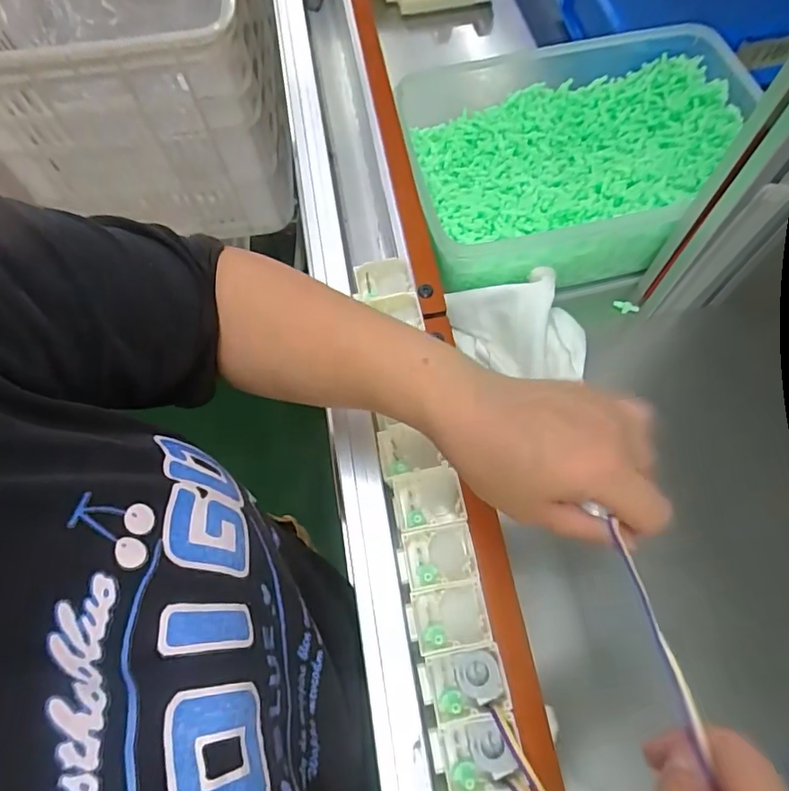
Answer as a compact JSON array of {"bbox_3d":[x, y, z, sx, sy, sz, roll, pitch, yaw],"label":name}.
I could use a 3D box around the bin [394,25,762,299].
[{"bbox_3d":[0.200,-0.246,0.561,0.368,0.096,0.245,-15,67,-4],"label":"bin"}]

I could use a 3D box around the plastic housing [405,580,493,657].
[{"bbox_3d":[0.033,0.137,0.321,0.048,0.031,0.035,-11,67,-2],"label":"plastic housing"}]

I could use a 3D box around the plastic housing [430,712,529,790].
[{"bbox_3d":[0.046,0.201,0.293,0.048,0.029,0.035,-14,67,-4],"label":"plastic housing"}]

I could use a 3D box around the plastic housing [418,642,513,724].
[{"bbox_3d":[0.040,0.166,0.302,0.048,0.019,0.034,-11,67,-3],"label":"plastic housing"}]

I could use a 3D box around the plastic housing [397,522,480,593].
[{"bbox_3d":[0.027,0.106,0.334,0.048,0.030,0.036,-10,67,-2],"label":"plastic housing"}]

